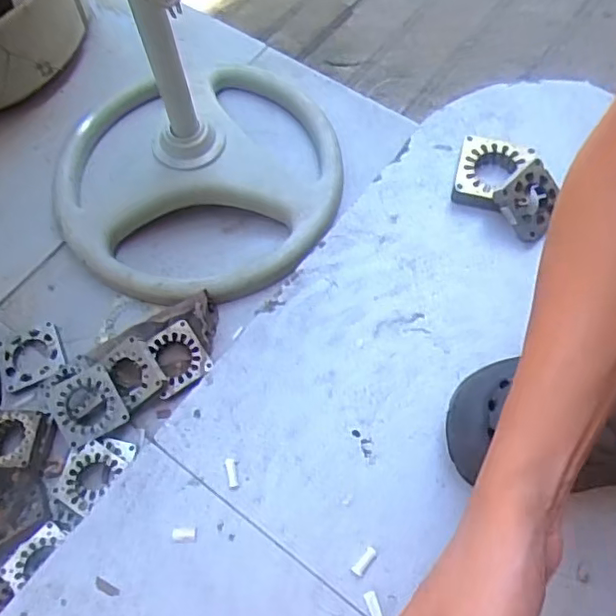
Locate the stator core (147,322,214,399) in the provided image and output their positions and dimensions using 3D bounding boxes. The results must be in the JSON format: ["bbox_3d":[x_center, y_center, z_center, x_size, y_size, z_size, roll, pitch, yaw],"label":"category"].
[{"bbox_3d":[-0.163,0.060,0.740,0.070,0.011,0.075,-30,76,-15],"label":"stator core"}]

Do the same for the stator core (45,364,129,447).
[{"bbox_3d":[-0.257,0.113,0.699,0.076,0.012,0.076,-27,87,-4],"label":"stator core"}]

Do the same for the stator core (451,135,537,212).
[{"bbox_3d":[0.188,-0.136,0.618,0.071,0.026,0.074,15,65,8],"label":"stator core"}]

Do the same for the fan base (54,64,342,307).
[{"bbox_3d":[-0.149,-0.187,0.834,0.395,0.103,0.362,-1,65,1],"label":"fan base"}]

